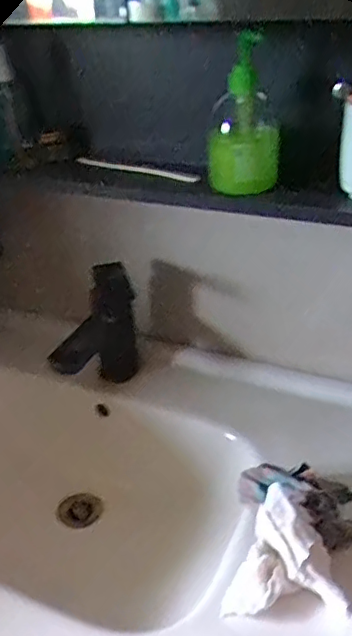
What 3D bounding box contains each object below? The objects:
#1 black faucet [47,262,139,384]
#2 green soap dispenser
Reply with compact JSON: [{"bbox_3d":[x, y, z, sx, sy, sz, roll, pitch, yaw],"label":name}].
[{"bbox_3d":[-0.116,0.011,0.784,0.120,0.164,0.040,-10,31,-10],"label":"black faucet"},{"bbox_3d":[0.069,-0.202,0.569,0.073,0.146,0.060,0,31,6],"label":"green soap dispenser"}]

